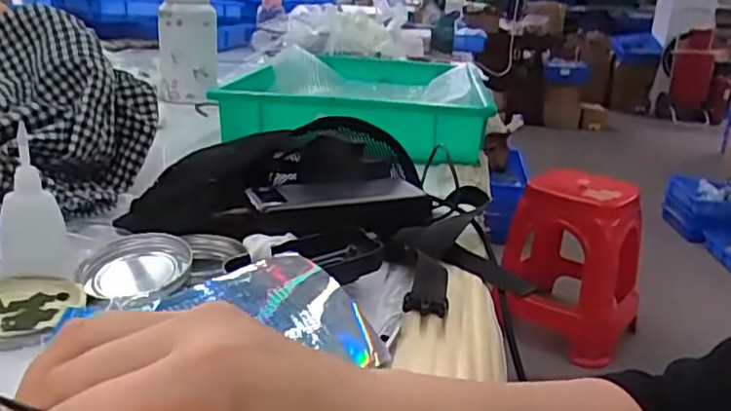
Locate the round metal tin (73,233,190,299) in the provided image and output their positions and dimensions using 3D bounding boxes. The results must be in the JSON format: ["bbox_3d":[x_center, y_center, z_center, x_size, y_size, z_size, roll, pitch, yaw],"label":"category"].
[{"bbox_3d":[-0.163,0.044,0.465,0.077,0.021,0.079,4,19,-1],"label":"round metal tin"}]

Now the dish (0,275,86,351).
[{"bbox_3d":[-0.222,0.067,0.419,0.075,0.012,0.079,4,19,-1],"label":"dish"}]

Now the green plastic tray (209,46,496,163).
[{"bbox_3d":[0.005,-0.178,1.058,0.351,0.078,0.562,6,19,4],"label":"green plastic tray"}]

